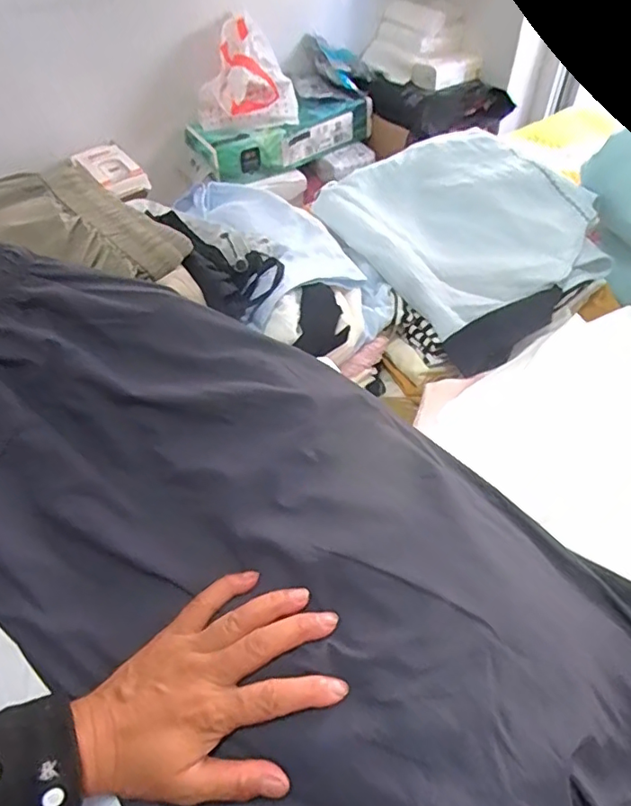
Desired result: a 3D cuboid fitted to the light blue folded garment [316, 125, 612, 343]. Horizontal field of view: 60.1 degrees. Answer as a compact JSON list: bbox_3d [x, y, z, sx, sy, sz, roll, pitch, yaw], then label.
[{"bbox_3d":[0.161,-0.217,0.630,0.227,0.082,0.268,-23,53,-17],"label":"light blue folded garment"}]

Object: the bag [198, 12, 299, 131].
[{"bbox_3d":[-0.170,-0.805,1.336,0.254,0.212,0.112,-7,50,-4],"label":"bag"}]

